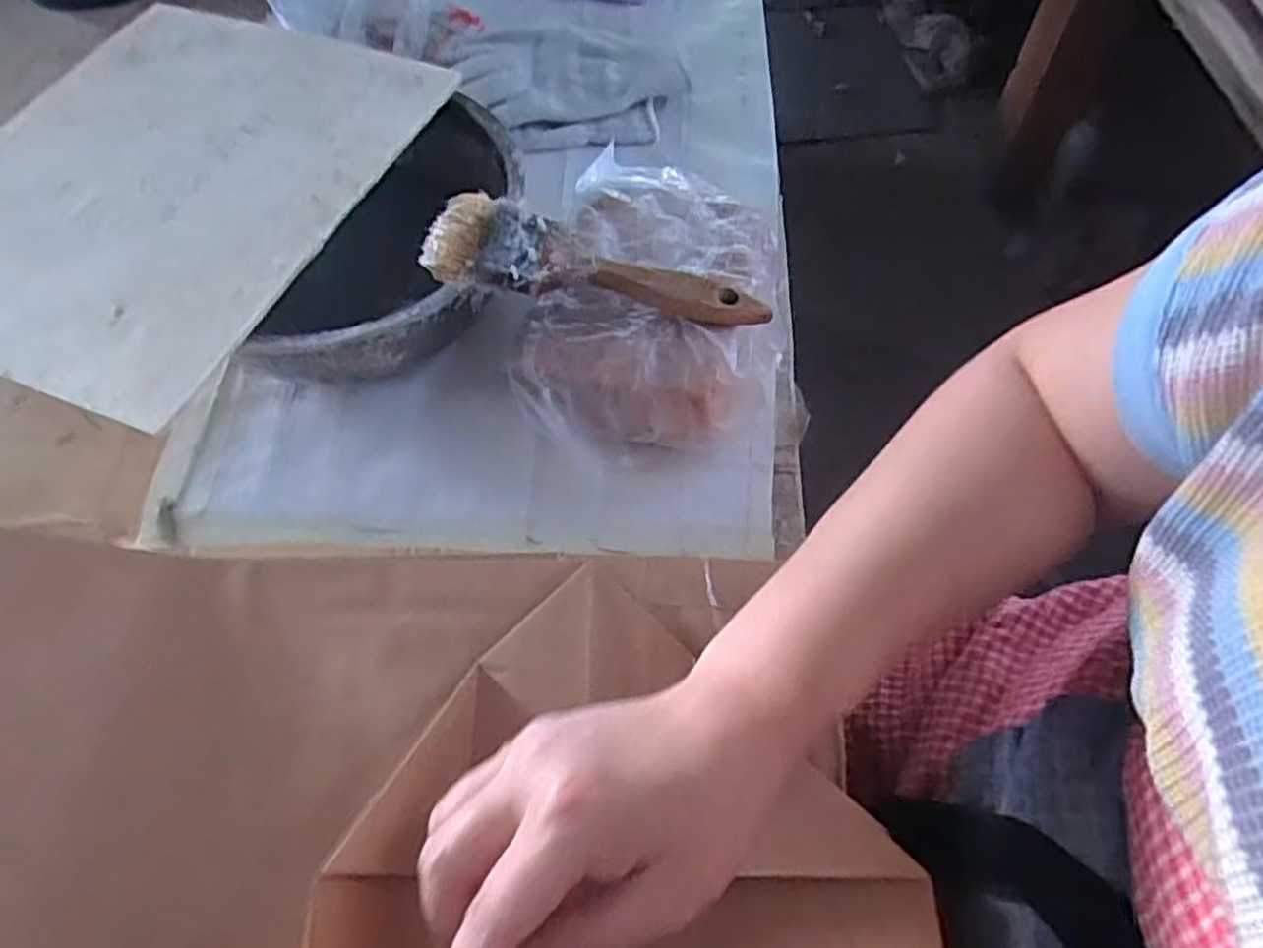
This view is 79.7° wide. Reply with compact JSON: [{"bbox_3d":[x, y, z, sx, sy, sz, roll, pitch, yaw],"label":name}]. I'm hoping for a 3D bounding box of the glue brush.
[{"bbox_3d":[-0.020,-0.100,0.386,0.174,0.015,0.052,19,68,-1],"label":"glue brush"}]

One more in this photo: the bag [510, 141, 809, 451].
[{"bbox_3d":[0.029,-0.098,0.439,0.150,0.063,0.180,12,62,7],"label":"bag"}]

